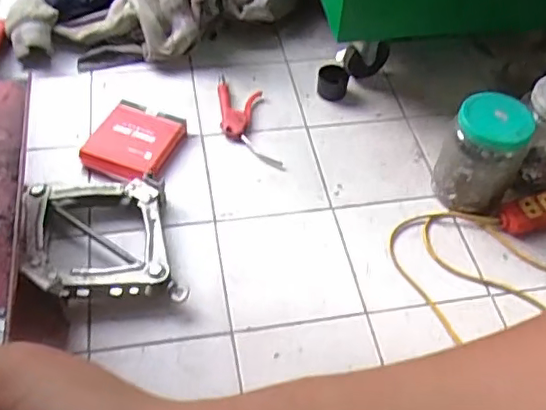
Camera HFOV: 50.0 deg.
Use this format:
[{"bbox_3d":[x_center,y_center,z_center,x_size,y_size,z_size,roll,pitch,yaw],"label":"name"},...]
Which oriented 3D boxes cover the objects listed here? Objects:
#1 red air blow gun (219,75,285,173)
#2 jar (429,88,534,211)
[{"bbox_3d":[-0.050,-0.153,1.071,0.089,0.032,0.224,-10,54,-11],"label":"red air blow gun"},{"bbox_3d":[0.330,-0.080,0.939,0.091,0.199,0.094,2,53,-2],"label":"jar"}]

